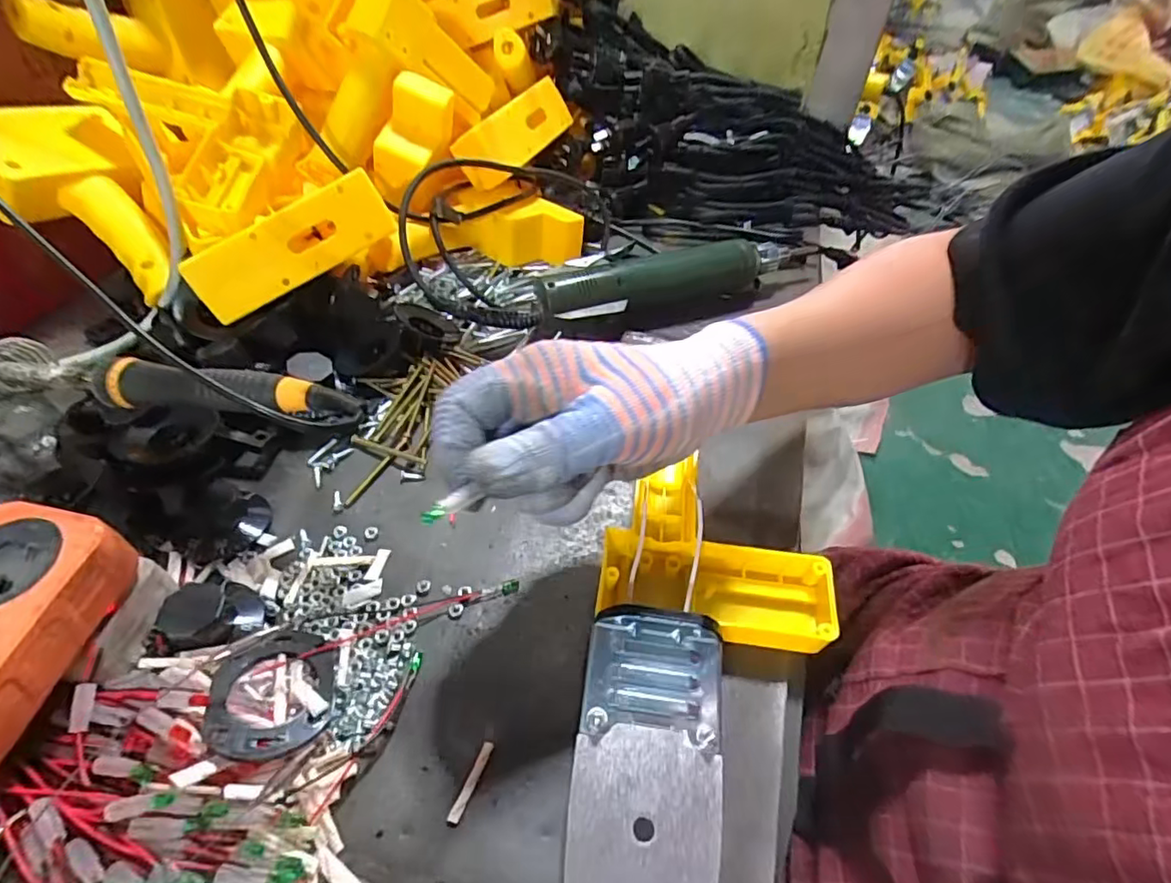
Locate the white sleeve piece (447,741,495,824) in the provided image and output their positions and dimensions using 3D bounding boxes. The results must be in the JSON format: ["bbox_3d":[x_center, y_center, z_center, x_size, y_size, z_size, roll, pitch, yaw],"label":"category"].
[{"bbox_3d":[-0.049,0.145,0.248,0.005,0.004,0.032,19,51,12],"label":"white sleeve piece"}]

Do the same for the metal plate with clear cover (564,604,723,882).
[{"bbox_3d":[0.023,0.146,0.216,0.058,0.016,0.163,6,56,2],"label":"metal plate with clear cover"}]

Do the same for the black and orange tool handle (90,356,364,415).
[{"bbox_3d":[-0.174,-0.023,0.280,0.141,0.025,0.019,9,49,6],"label":"black and orange tool handle"}]

